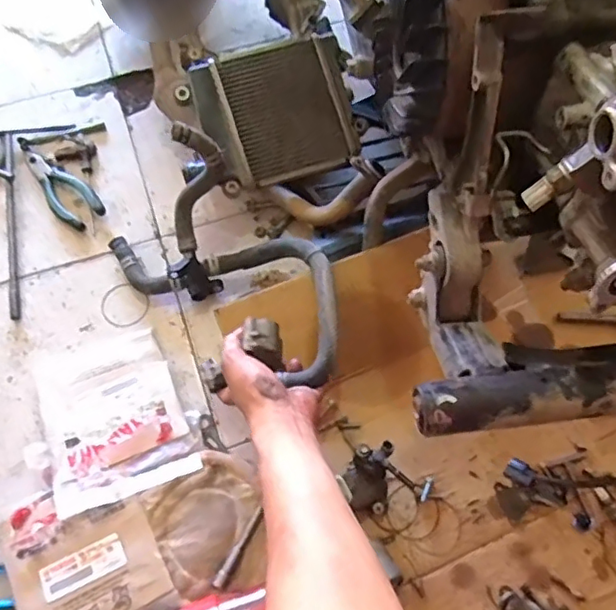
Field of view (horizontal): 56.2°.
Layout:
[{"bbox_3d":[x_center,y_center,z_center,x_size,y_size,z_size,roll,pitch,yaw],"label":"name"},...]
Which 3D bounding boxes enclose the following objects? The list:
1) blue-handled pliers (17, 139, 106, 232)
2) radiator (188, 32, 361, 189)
[{"bbox_3d":[-0.347,-0.167,0.779,0.172,0.012,0.052,40,72,17],"label":"blue-handled pliers"},{"bbox_3d":[-0.039,-0.255,0.742,0.188,0.031,0.181,-18,86,-13],"label":"radiator"}]

